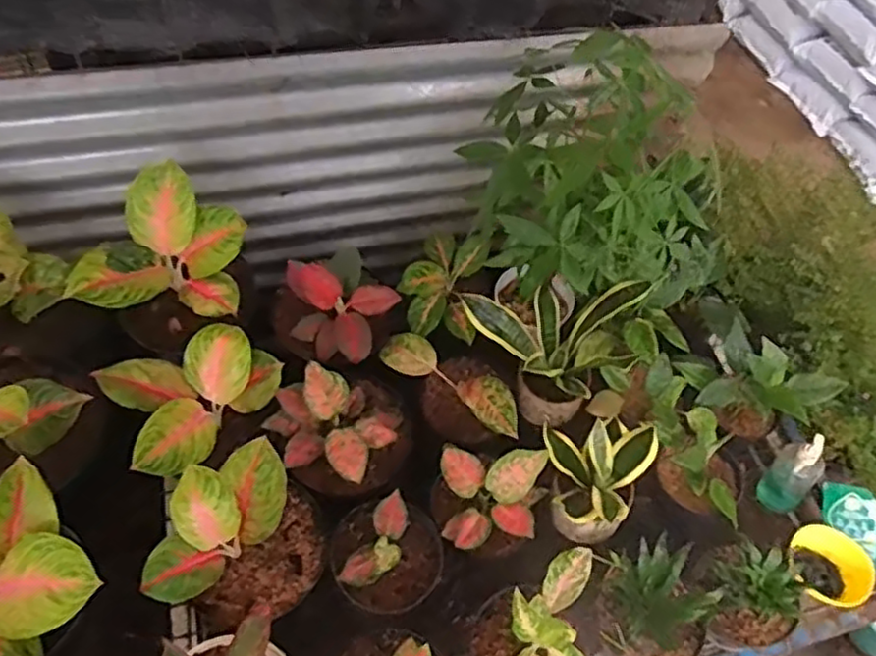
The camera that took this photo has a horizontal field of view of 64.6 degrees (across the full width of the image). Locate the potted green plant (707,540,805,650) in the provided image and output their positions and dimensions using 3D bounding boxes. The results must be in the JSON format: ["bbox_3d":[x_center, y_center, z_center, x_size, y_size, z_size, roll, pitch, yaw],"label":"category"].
[{"bbox_3d":[0.477,0.426,1.074,0.114,0.183,0.135,-30,62,-23],"label":"potted green plant"}]

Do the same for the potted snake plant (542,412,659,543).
[{"bbox_3d":[0.256,0.248,1.158,0.182,0.200,0.172,-30,62,-23],"label":"potted snake plant"}]

